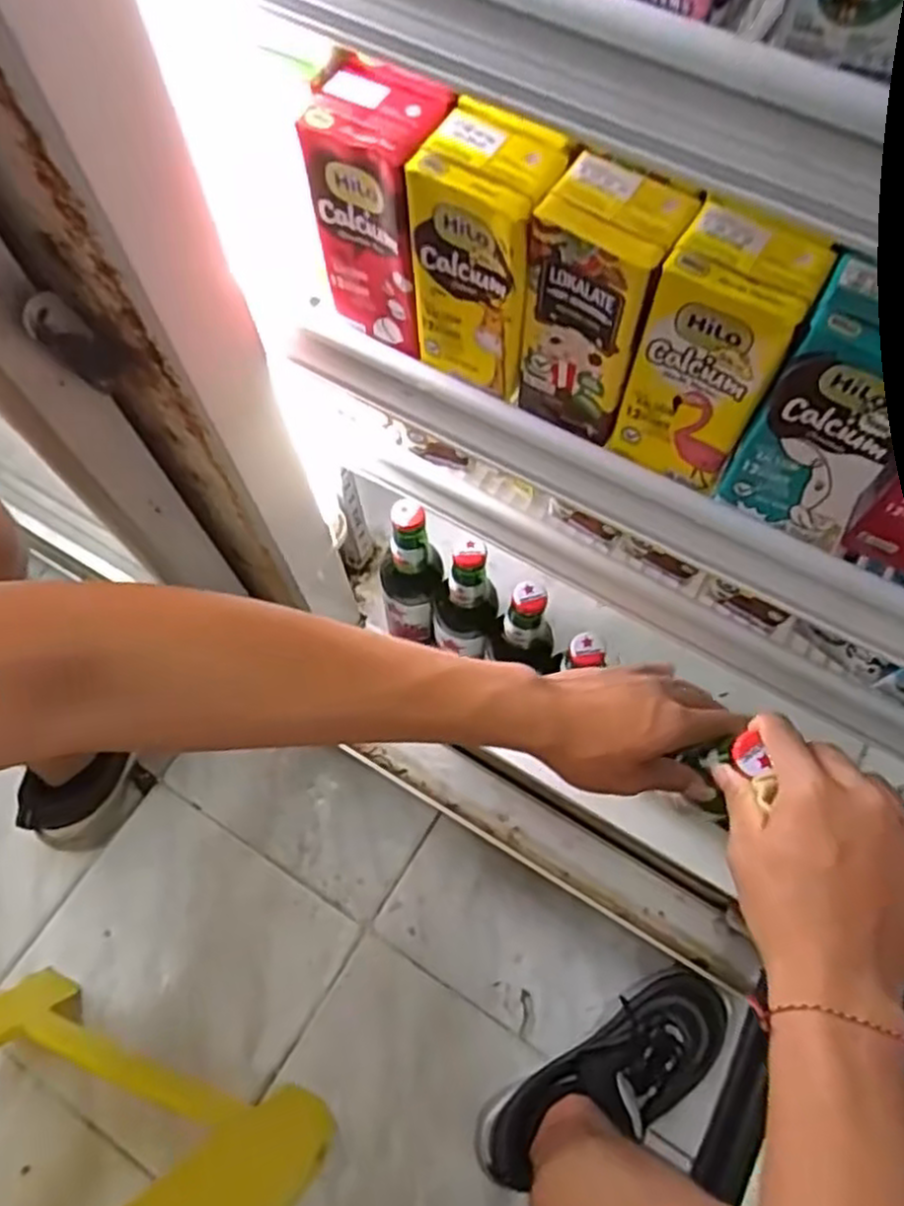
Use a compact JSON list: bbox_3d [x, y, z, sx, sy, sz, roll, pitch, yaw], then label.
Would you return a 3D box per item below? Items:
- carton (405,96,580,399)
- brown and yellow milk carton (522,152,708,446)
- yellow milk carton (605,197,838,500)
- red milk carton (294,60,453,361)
[{"bbox_3d":[0.015,-0.145,0.336,0.052,0.105,0.041,28,71,11],"label":"carton"},{"bbox_3d":[0.059,-0.122,0.327,0.049,0.107,0.039,27,71,11],"label":"brown and yellow milk carton"},{"bbox_3d":[0.102,-0.096,0.314,0.050,0.105,0.037,28,71,11],"label":"yellow milk carton"},{"bbox_3d":[-0.029,-0.170,0.347,0.049,0.104,0.045,28,71,11],"label":"red milk carton"}]

